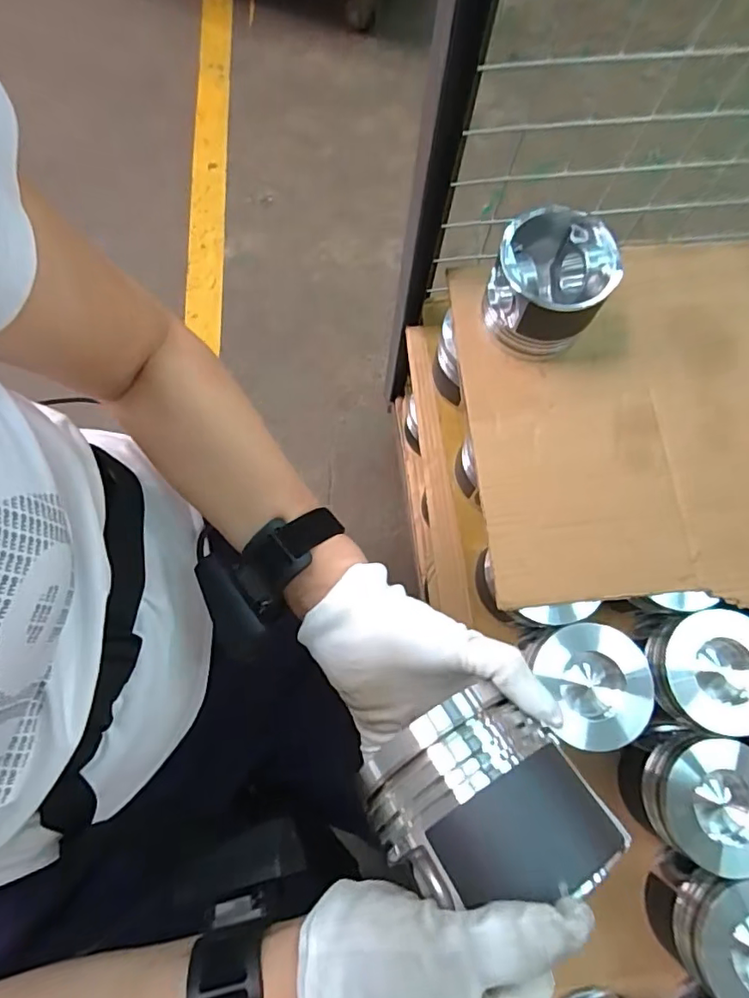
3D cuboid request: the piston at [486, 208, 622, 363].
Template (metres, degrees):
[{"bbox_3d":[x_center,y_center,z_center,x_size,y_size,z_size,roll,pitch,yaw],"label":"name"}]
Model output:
[{"bbox_3d":[0.175,-0.216,0.557,0.109,0.096,0.111,0,76,-1],"label":"piston"}]

